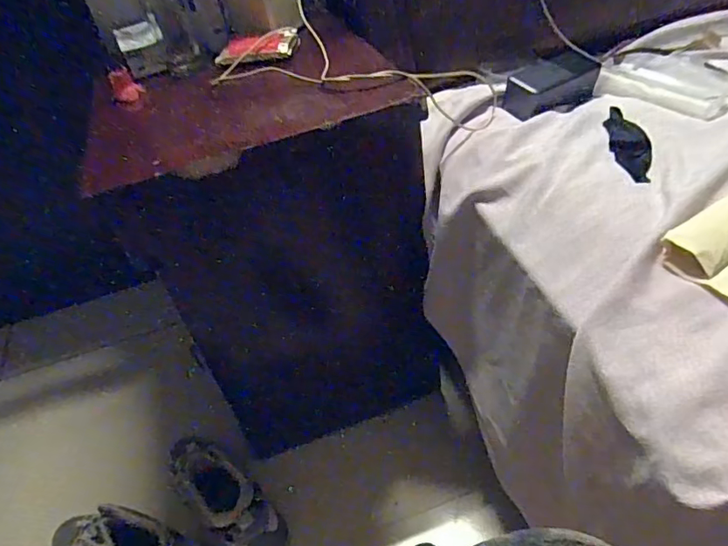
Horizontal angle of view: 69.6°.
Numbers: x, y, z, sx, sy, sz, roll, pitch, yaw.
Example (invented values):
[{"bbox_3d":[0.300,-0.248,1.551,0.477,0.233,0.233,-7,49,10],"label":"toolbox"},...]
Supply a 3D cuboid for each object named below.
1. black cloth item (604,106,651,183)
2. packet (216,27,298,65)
[{"bbox_3d":[0.301,-0.142,0.592,0.038,0.024,0.128,1,44,13],"label":"black cloth item"},{"bbox_3d":[-0.145,-0.303,0.705,0.110,0.022,0.069,-9,43,3],"label":"packet"}]

